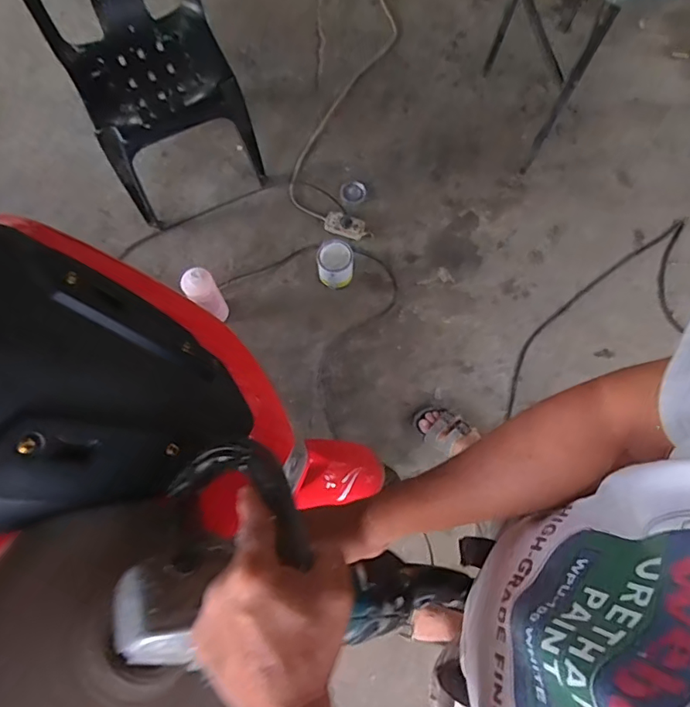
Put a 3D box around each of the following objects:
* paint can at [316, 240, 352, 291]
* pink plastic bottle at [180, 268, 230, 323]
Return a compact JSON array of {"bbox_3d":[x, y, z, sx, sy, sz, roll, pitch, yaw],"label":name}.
[{"bbox_3d":[-0.027,-0.251,1.480,0.102,0.118,0.104,0,72,-1],"label":"paint can"},{"bbox_3d":[-0.368,-0.147,1.388,0.081,0.234,0.071,-32,75,-11],"label":"pink plastic bottle"}]

